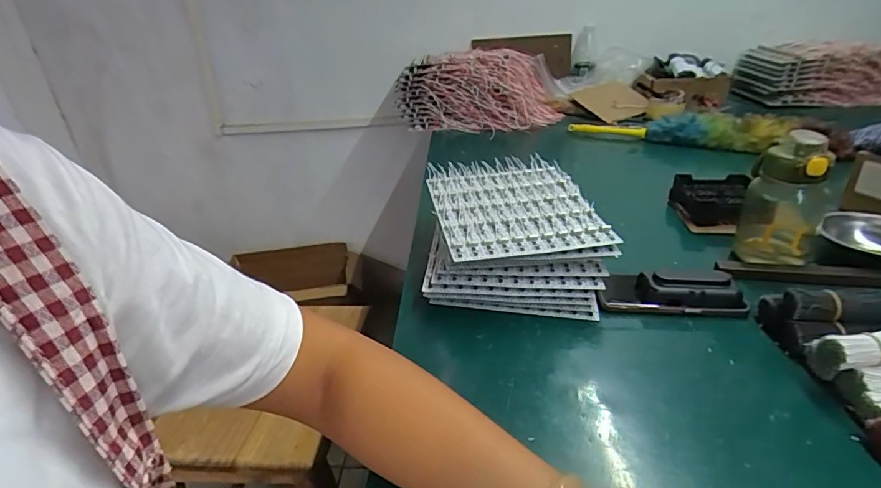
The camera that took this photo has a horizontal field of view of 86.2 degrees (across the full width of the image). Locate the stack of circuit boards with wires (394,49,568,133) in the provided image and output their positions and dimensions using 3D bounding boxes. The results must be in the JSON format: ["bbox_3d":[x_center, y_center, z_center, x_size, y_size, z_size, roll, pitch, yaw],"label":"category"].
[{"bbox_3d":[0.101,-0.417,1.290,0.427,0.179,0.144,6,29,15],"label":"stack of circuit boards with wires"}]

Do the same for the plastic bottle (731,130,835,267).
[{"bbox_3d":[0.450,-0.059,0.610,0.091,0.167,0.110,17,34,32],"label":"plastic bottle"}]

